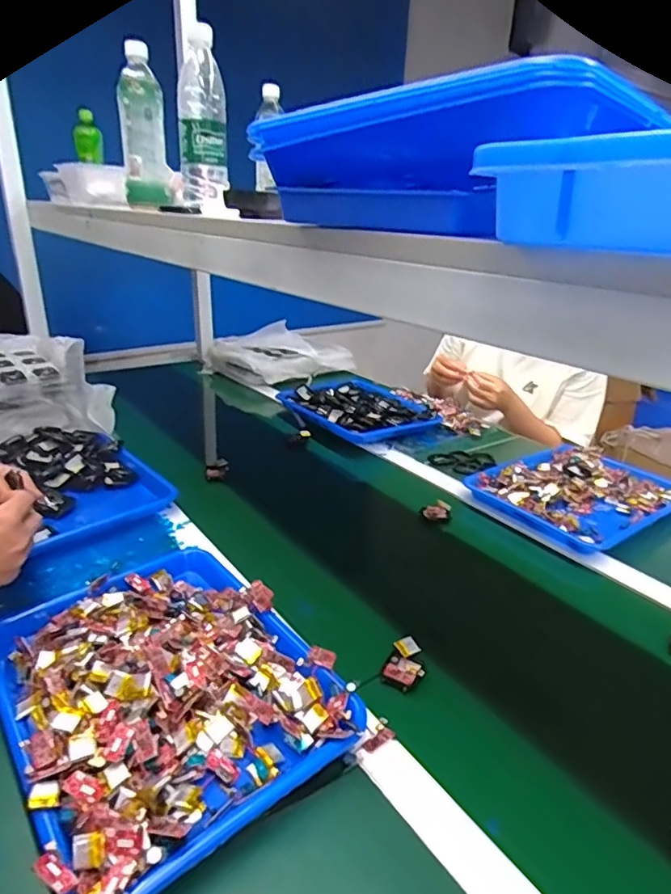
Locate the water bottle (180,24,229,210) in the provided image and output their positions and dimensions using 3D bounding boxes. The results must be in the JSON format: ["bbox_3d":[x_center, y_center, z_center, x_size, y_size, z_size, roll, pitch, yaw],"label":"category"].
[{"bbox_3d":[-0.186,-0.453,0.754,0.063,0.212,0.078,-3,24,-10],"label":"water bottle"}]

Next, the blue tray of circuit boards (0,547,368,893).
[{"bbox_3d":[-0.160,0.209,0.509,0.256,0.057,0.329,-16,29,-35],"label":"blue tray of circuit boards"}]

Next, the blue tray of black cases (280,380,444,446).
[{"bbox_3d":[0.047,-0.086,1.202,0.236,0.053,0.329,-15,29,-33],"label":"blue tray of black cases"}]

